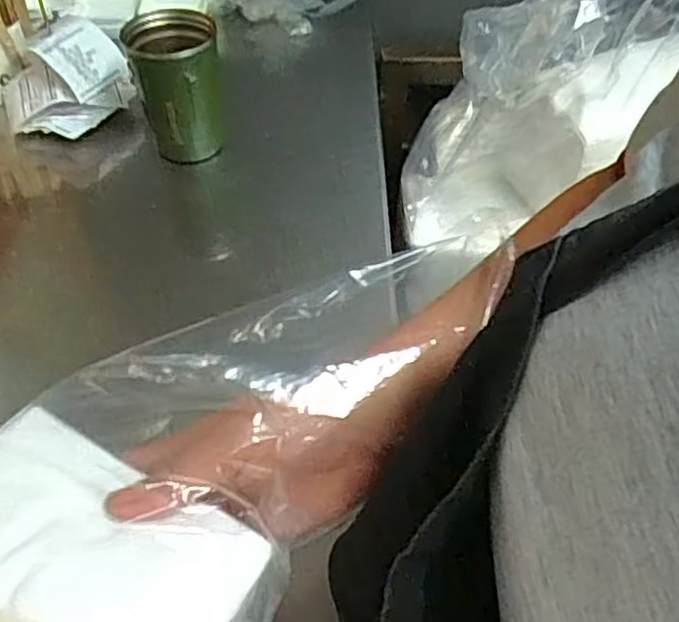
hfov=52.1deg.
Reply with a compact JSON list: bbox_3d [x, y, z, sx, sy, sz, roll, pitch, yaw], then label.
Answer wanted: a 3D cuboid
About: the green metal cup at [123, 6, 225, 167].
[{"bbox_3d":[-0.160,-0.220,0.688,0.079,0.120,0.080,1,48,-1],"label":"green metal cup"}]

